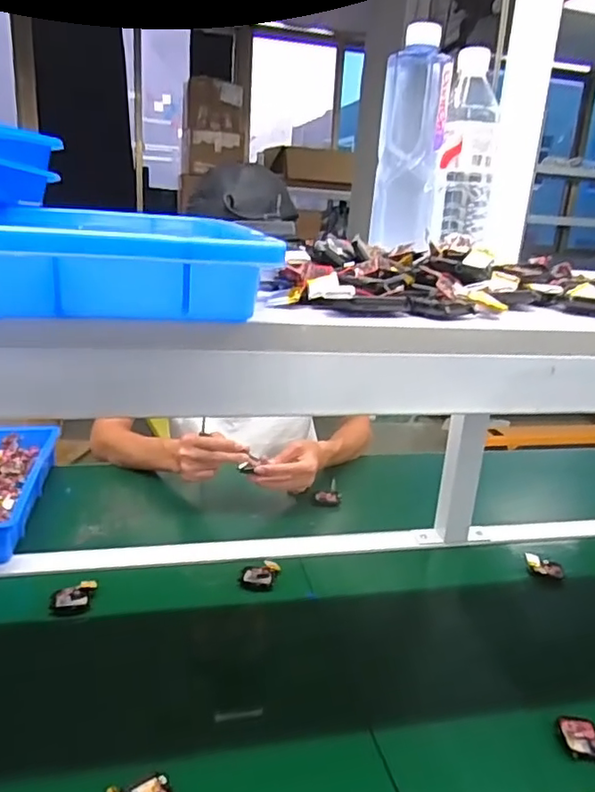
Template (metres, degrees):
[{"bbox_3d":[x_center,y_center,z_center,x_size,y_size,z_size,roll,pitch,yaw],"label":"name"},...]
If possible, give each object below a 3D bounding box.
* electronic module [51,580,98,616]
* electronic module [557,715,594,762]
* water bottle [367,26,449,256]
[{"bbox_3d":[-0.271,0.246,0.721,0.049,0.015,0.043,-2,19,-17],"label":"electronic module"},{"bbox_3d":[0.286,0.335,0.579,0.059,0.009,0.044,10,19,16],"label":"electronic module"},{"bbox_3d":[0.118,-0.255,0.615,0.066,0.190,0.075,8,19,11],"label":"water bottle"}]

